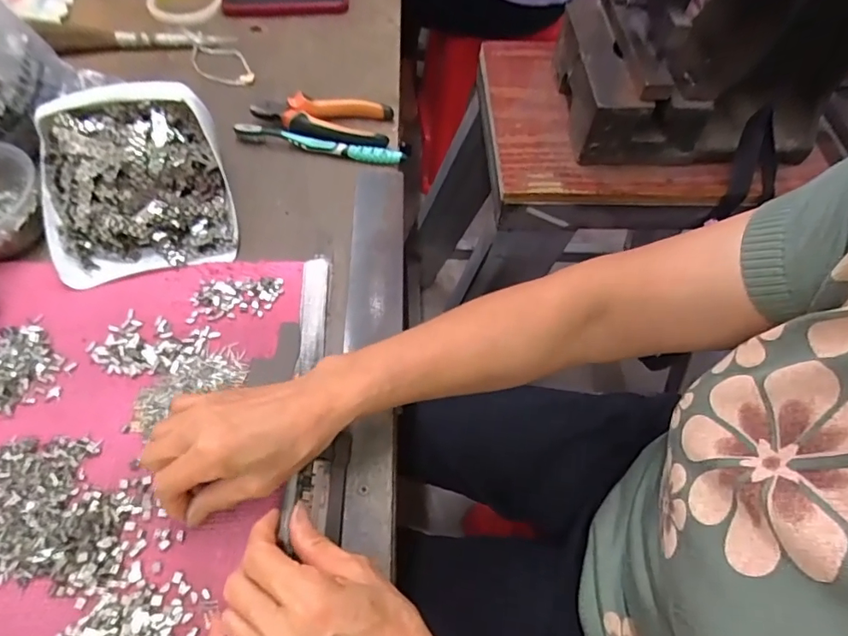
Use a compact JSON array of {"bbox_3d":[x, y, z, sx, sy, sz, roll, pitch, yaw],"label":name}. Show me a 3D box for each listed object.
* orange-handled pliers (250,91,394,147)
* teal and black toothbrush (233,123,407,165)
[{"bbox_3d":[-0.113,-0.221,0.565,0.148,0.018,0.071,5,59,1],"label":"orange-handled pliers"},{"bbox_3d":[-0.113,-0.187,0.549,0.185,0.009,0.017,13,60,6],"label":"teal and black toothbrush"}]

